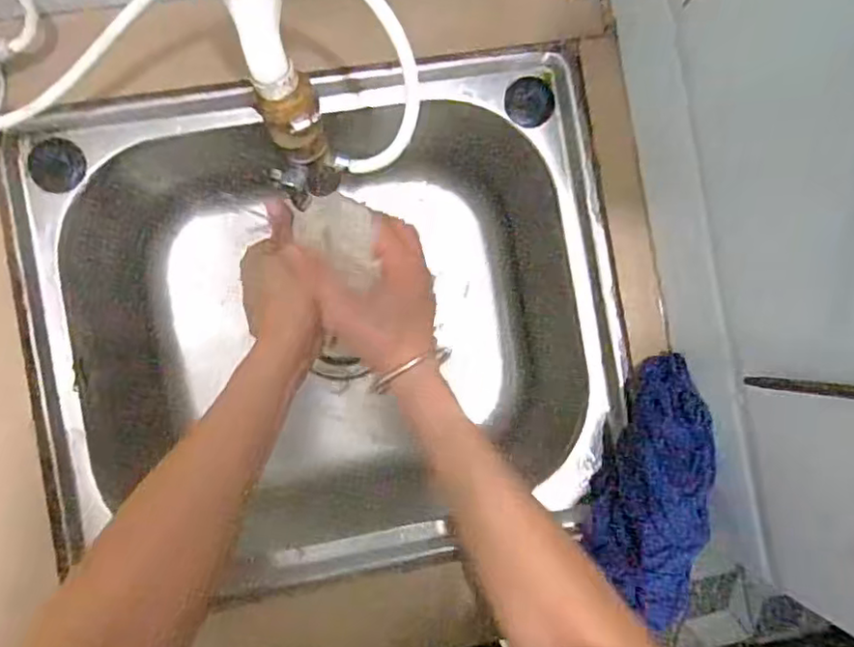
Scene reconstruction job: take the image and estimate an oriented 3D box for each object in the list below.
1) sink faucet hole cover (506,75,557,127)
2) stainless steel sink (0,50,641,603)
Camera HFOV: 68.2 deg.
[{"bbox_3d":[0.082,-0.176,0.502,0.037,0.011,0.036,6,90,-6],"label":"sink faucet hole cover"},{"bbox_3d":[-0.075,0.003,0.569,0.446,0.199,0.371,-9,91,-6],"label":"stainless steel sink"}]

